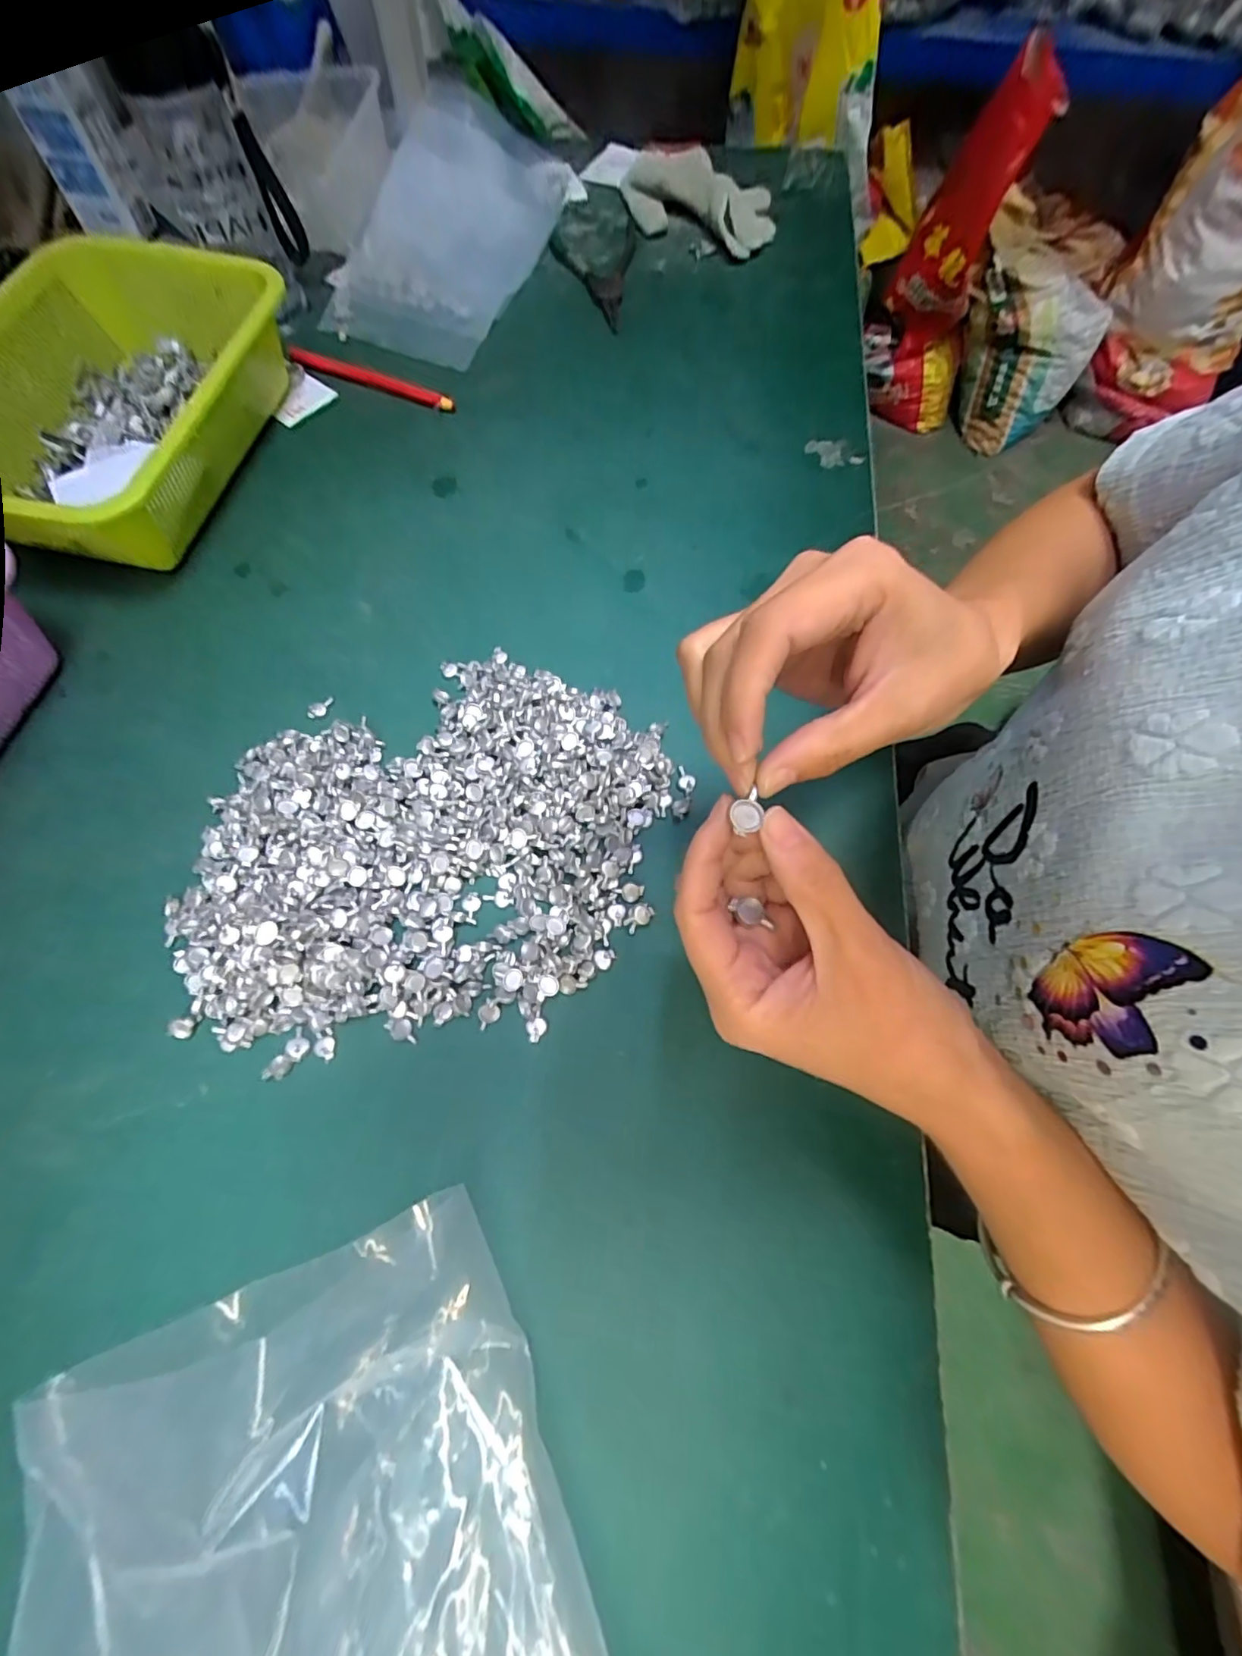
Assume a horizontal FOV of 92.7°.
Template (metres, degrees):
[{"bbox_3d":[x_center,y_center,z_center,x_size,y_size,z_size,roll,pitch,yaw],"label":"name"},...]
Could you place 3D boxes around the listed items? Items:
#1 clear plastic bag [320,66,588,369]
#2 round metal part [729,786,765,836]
[{"bbox_3d":[-0.164,-0.581,0.562,0.171,0.056,0.306,18,69,6],"label":"clear plastic bag"},{"bbox_3d":[0.041,-0.004,0.190,0.010,0.005,0.010,-24,70,-10],"label":"round metal part"}]

